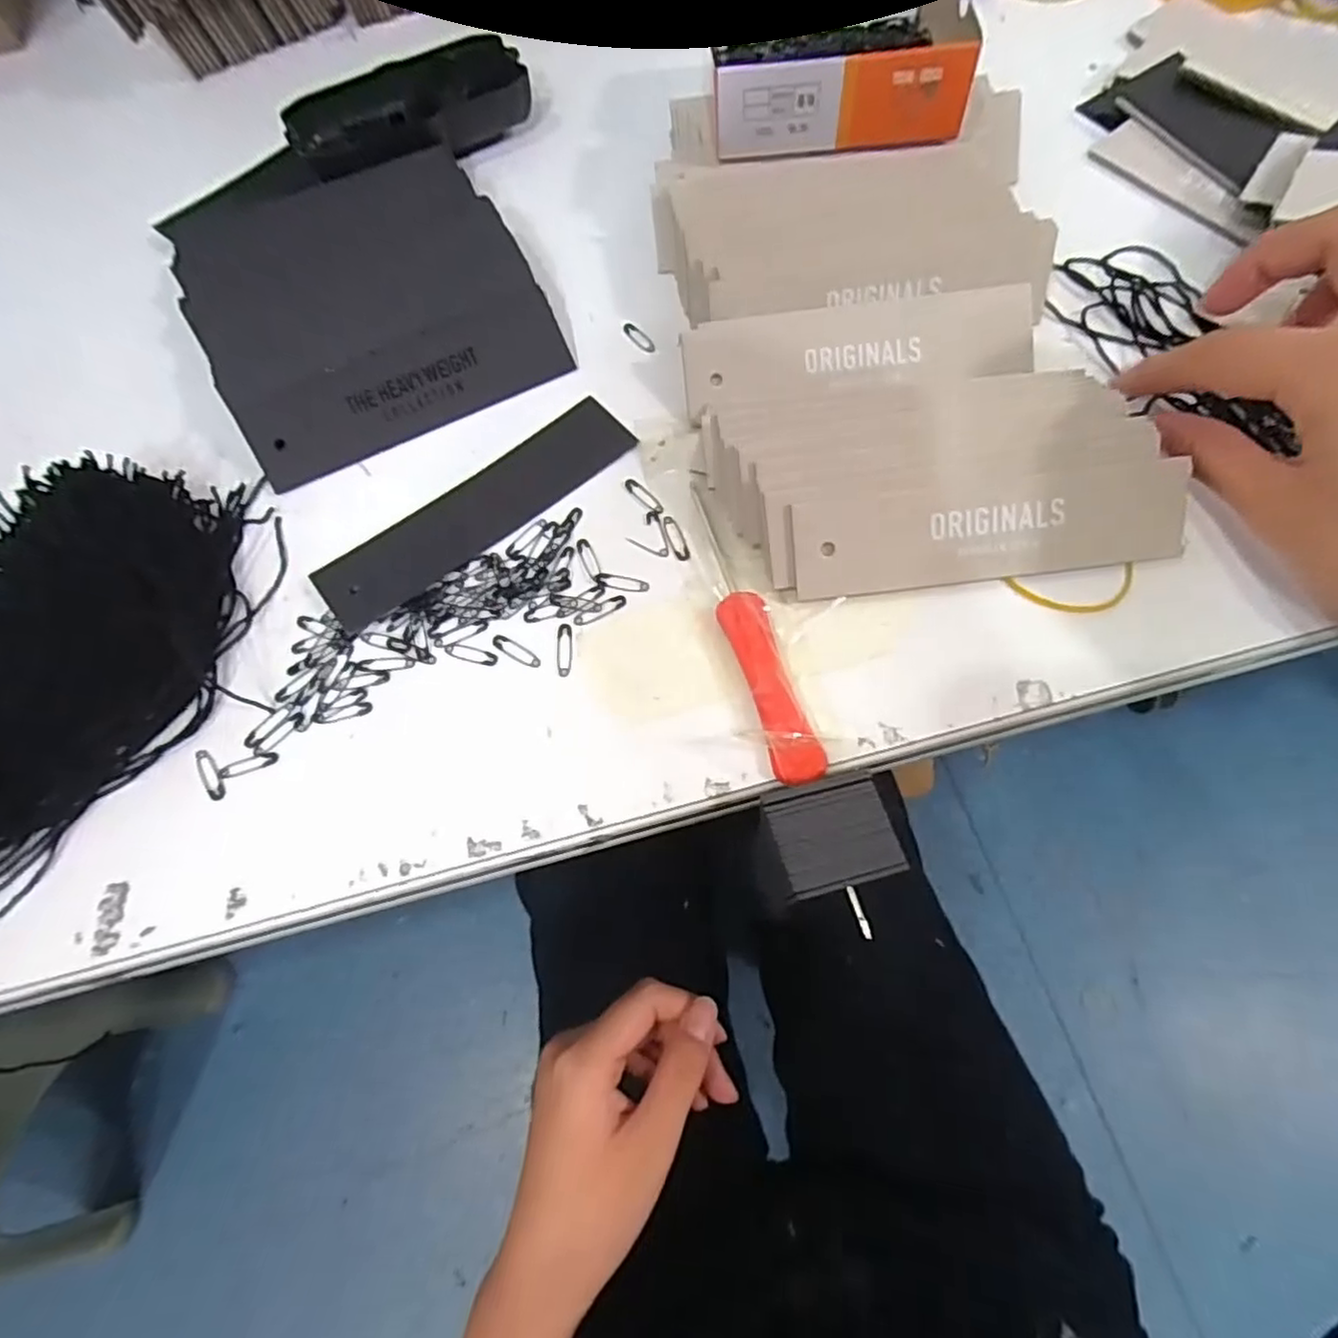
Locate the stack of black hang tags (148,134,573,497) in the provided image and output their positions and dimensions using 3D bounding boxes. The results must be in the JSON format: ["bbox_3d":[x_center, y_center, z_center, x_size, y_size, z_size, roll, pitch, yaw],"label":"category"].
[{"bbox_3d":[-0.132,-0.165,0.278,0.125,0.015,0.161,-26,74,-10],"label":"stack of black hang tags"}]

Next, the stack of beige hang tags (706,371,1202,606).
[{"bbox_3d":[0.090,-0.062,0.225,0.150,0.022,0.067,0,71,2],"label":"stack of beige hang tags"}]

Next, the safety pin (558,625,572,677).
[{"bbox_3d":[-0.035,-0.007,0.225,0.005,0.004,0.019,-3,66,2],"label":"safety pin"}]

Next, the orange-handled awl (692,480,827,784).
[{"bbox_3d":[0.026,-0.014,0.223,0.016,0.010,0.106,-17,67,-4],"label":"orange-handled awl"}]

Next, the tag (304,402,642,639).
[{"bbox_3d":[-0.069,-0.059,0.251,0.122,0.007,0.031,-38,66,-13],"label":"tag"}]

